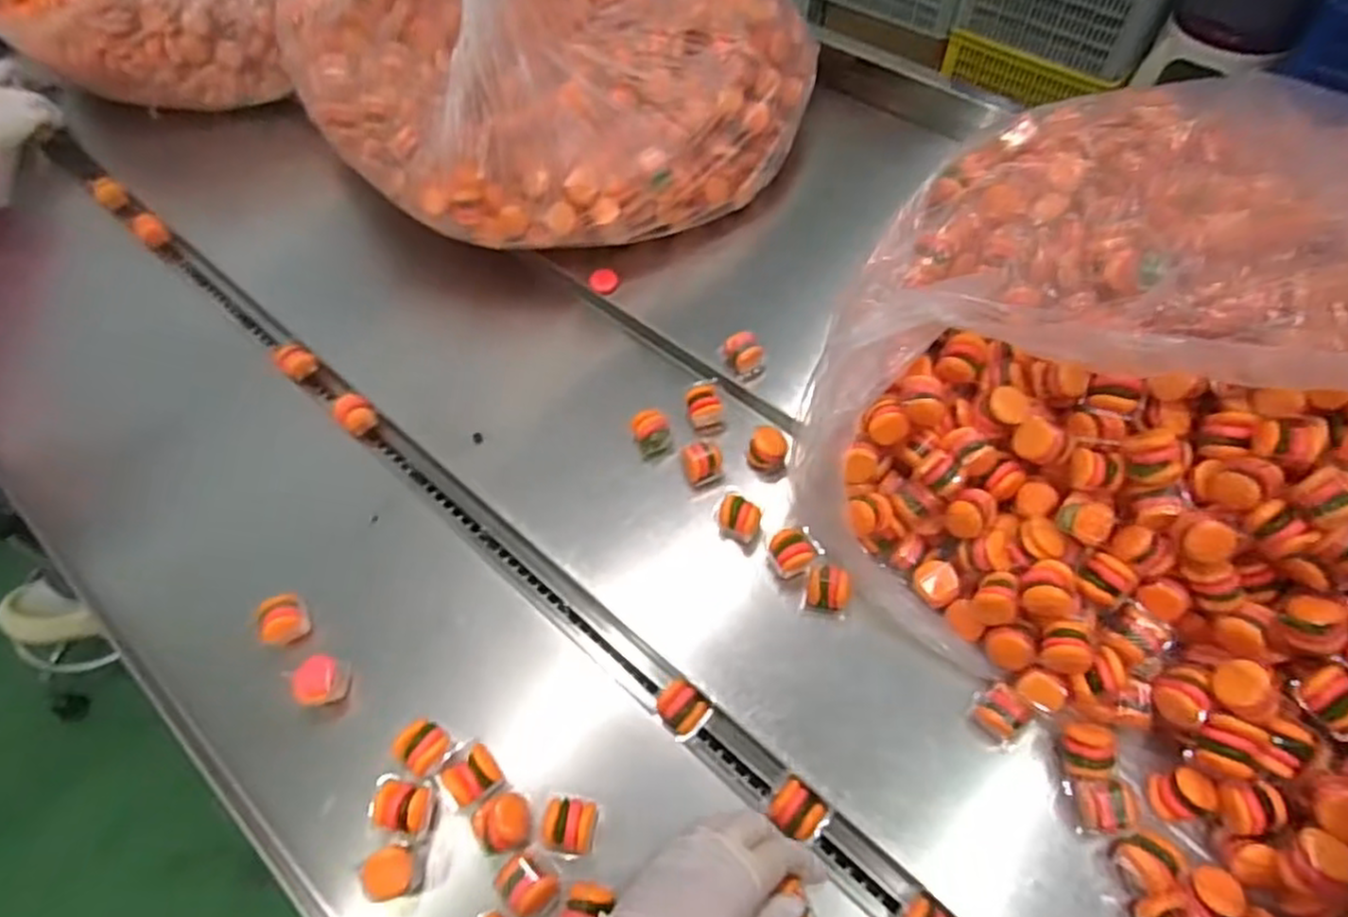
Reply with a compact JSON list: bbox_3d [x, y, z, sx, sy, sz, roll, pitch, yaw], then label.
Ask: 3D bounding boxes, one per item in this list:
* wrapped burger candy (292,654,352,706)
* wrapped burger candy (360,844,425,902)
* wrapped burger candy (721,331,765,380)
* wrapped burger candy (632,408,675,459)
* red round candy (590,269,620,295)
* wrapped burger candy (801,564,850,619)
[{"bbox_3d":[-0.254,0.161,0.530,0.027,0.030,0.033,28,61,19],"label":"wrapped burger candy"},{"bbox_3d":[-0.175,0.260,0.461,0.029,0.028,0.028,-1,56,1],"label":"wrapped burger candy"},{"bbox_3d":[0.064,-0.094,0.673,0.033,0.033,0.030,-18,57,-10],"label":"wrapped burger candy"},{"bbox_3d":[-0.019,-0.023,0.651,0.033,0.034,0.031,-11,56,-5],"label":"wrapped burger candy"},{"bbox_3d":[-0.070,-0.179,0.744,0.029,0.012,0.024,-5,56,-2],"label":"red round candy"},{"bbox_3d":[0.117,0.100,0.557,0.033,0.030,0.032,11,57,9],"label":"wrapped burger candy"}]

